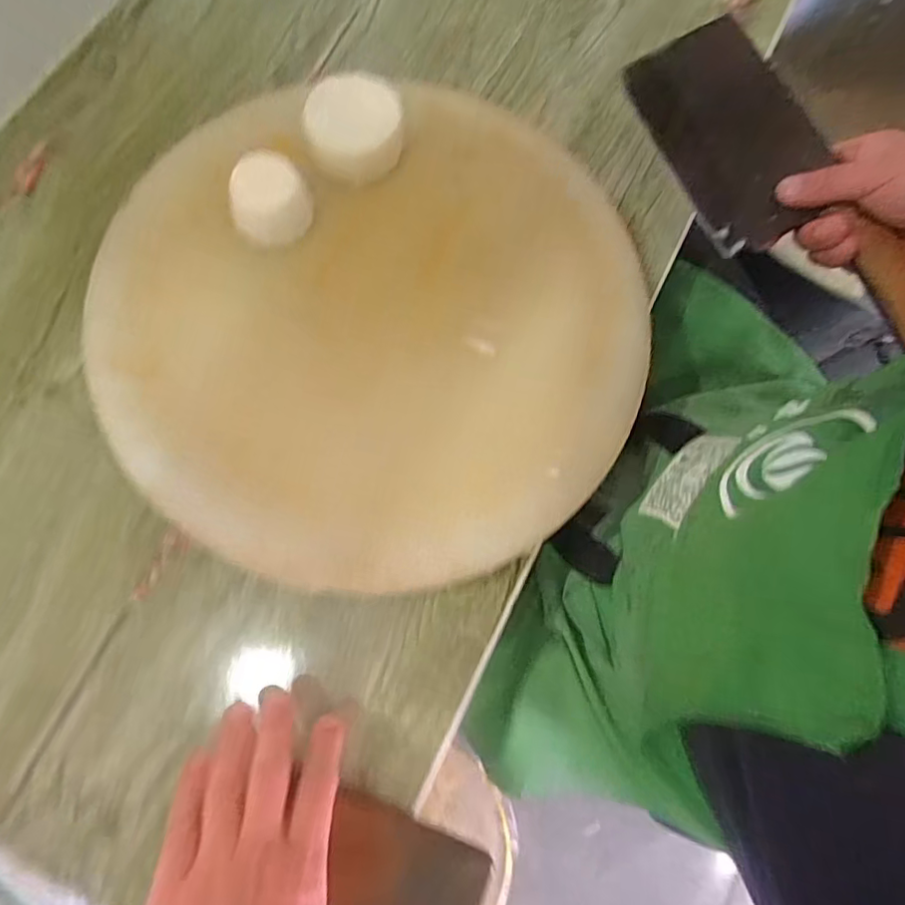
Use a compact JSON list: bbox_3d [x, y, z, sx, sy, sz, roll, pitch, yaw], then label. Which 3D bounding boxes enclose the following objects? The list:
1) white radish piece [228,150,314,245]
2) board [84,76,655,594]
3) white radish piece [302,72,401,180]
[{"bbox_3d":[-0.135,-0.188,0.419,0.057,0.029,0.058,1,76,-3],"label":"white radish piece"},{"bbox_3d":[-0.045,-0.095,0.421,0.392,0.026,0.356,-21,81,-11],"label":"board"},{"bbox_3d":[-0.075,-0.247,0.432,0.072,0.034,0.062,-4,76,-5],"label":"white radish piece"}]

